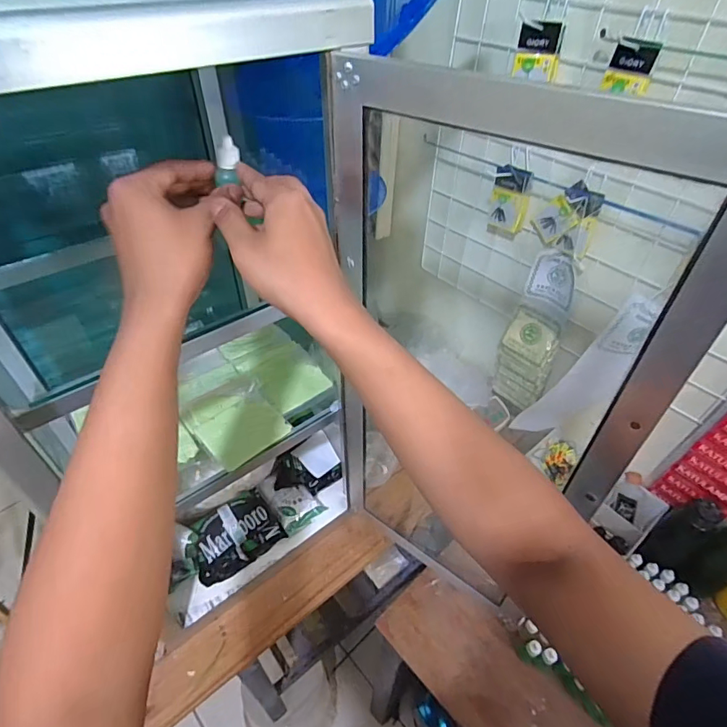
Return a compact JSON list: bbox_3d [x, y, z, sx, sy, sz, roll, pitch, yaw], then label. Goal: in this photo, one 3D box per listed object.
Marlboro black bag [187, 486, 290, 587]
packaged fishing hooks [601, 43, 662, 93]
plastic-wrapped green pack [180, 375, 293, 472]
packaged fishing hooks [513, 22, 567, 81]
[{"bbox_3d":[-0.193,0.252,0.675,0.135,0.057,0.087,-28,52,-28],"label":"Marlboro black bag"},{"bbox_3d":[0.319,-0.353,0.542,0.052,0.046,0.008,31,36,34],"label":"packaged fishing hooks"},{"bbox_3d":[-0.168,0.073,0.600,0.104,0.016,0.120,-32,54,-30],"label":"plastic-wrapped green pack"},{"bbox_3d":[0.231,-0.409,0.594,0.055,0.060,0.015,6,44,3],"label":"packaged fishing hooks"}]

